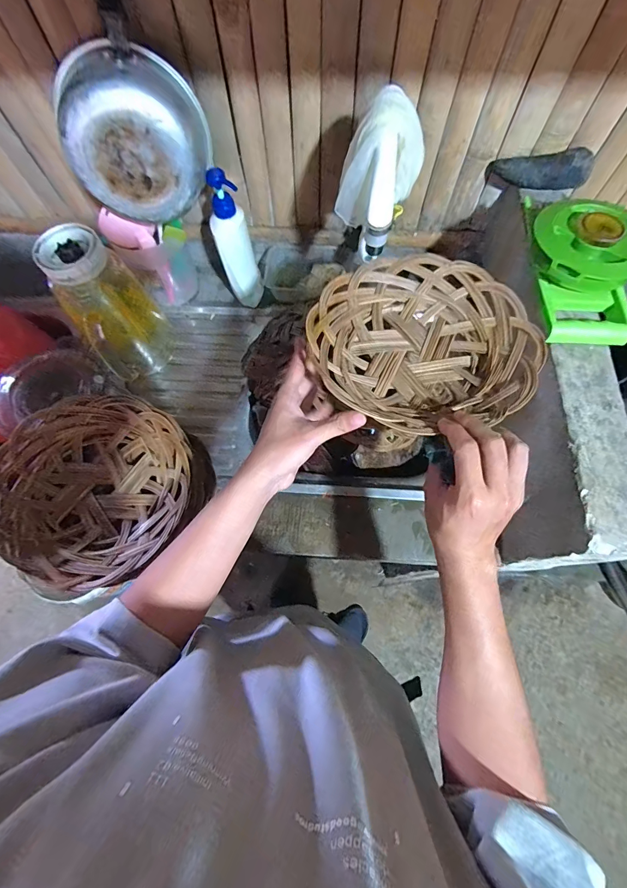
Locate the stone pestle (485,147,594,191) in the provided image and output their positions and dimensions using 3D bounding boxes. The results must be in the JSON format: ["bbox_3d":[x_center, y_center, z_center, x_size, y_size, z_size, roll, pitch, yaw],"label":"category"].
[{"bbox_3d":[0.346,-0.424,0.556,0.141,0.049,0.047,14,70,7],"label":"stone pestle"}]

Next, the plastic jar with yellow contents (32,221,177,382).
[{"bbox_3d":[-0.335,-0.226,0.620,0.122,0.239,0.119,0,69,1],"label":"plastic jar with yellow contents"}]

